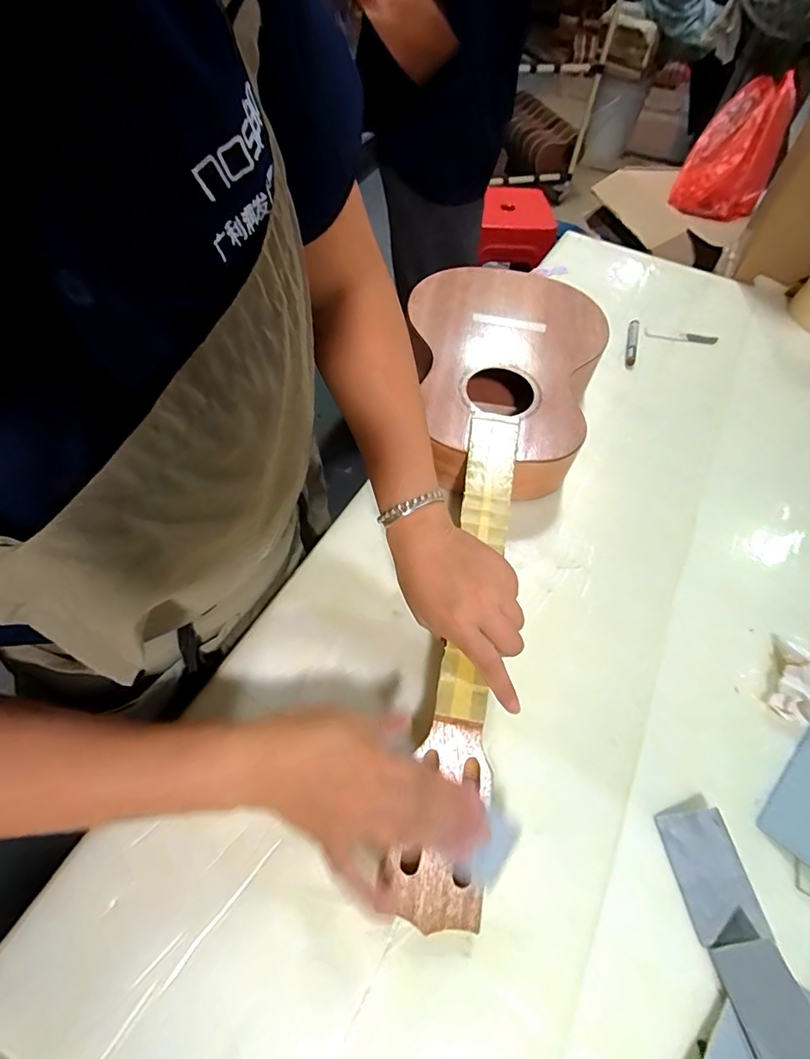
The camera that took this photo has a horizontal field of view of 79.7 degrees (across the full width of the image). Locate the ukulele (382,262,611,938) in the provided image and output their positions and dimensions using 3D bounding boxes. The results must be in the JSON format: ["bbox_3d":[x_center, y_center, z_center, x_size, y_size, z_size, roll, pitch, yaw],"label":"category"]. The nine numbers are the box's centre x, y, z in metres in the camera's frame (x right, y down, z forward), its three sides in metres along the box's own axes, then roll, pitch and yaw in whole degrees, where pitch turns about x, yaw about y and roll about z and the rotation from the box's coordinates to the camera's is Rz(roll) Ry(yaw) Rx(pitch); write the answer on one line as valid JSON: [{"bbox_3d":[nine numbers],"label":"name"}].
[{"bbox_3d":[0.061,-0.031,0.459,0.196,0.060,0.645,12,61,5],"label":"ukulele"}]

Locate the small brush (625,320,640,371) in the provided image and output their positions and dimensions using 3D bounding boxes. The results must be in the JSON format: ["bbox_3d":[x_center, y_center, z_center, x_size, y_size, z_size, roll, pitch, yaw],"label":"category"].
[{"bbox_3d":[0.312,-0.253,0.667,0.014,0.018,0.098,16,57,7],"label":"small brush"}]

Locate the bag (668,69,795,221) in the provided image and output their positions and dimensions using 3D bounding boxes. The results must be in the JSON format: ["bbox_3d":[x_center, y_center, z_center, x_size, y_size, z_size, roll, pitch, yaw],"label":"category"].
[{"bbox_3d":[0.742,-0.840,1.092,0.177,0.094,0.318,32,90,17],"label":"bag"}]

